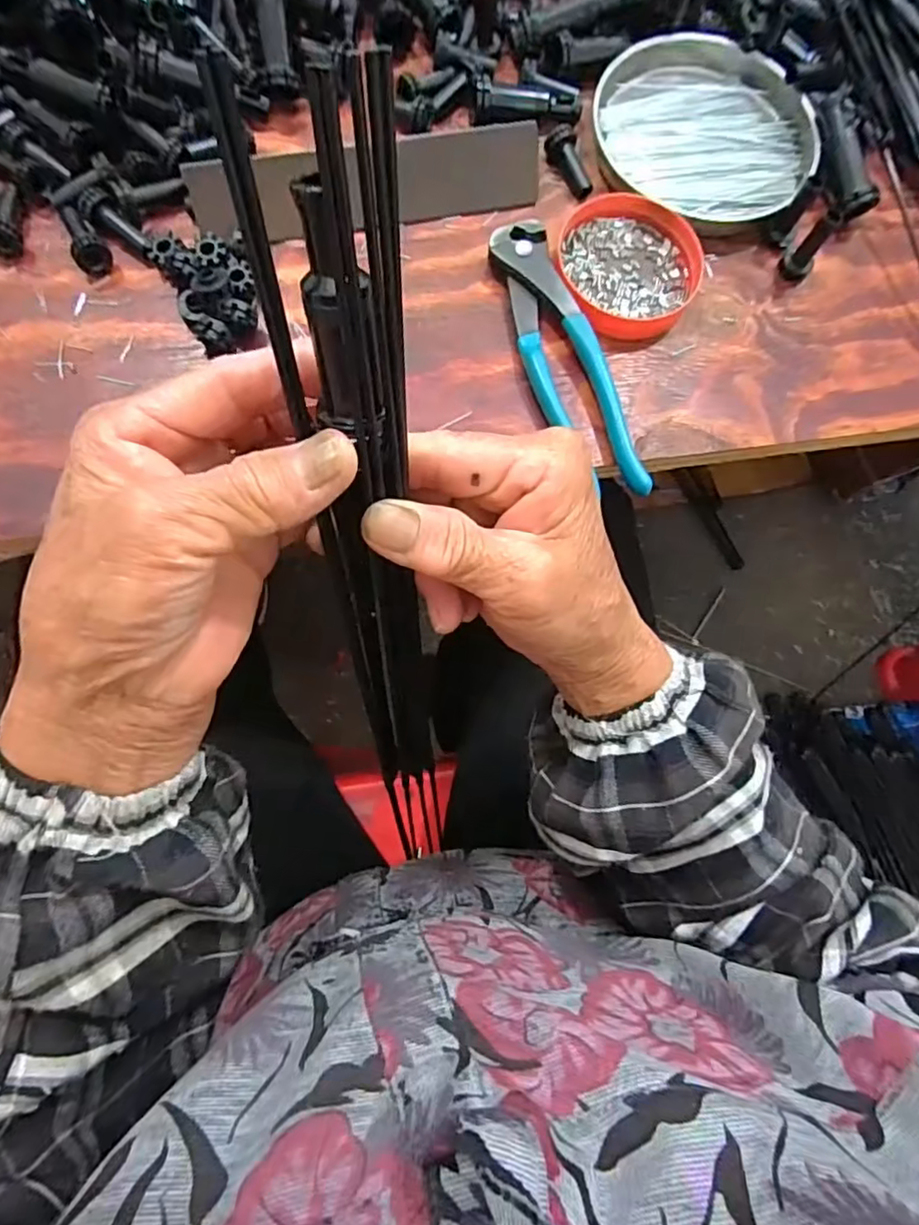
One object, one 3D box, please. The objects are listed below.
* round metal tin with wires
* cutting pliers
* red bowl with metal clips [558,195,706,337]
[{"bbox_3d":[0.148,-0.291,0.364,0.130,0.020,0.117,26,75,5],"label":"round metal tin with wires"},{"bbox_3d":[0.055,-0.136,0.325,0.040,0.017,0.163,-16,75,-7],"label":"cutting pliers"},{"bbox_3d":[0.095,-0.192,0.343,0.079,0.020,0.080,1,74,-2],"label":"red bowl with metal clips"}]

